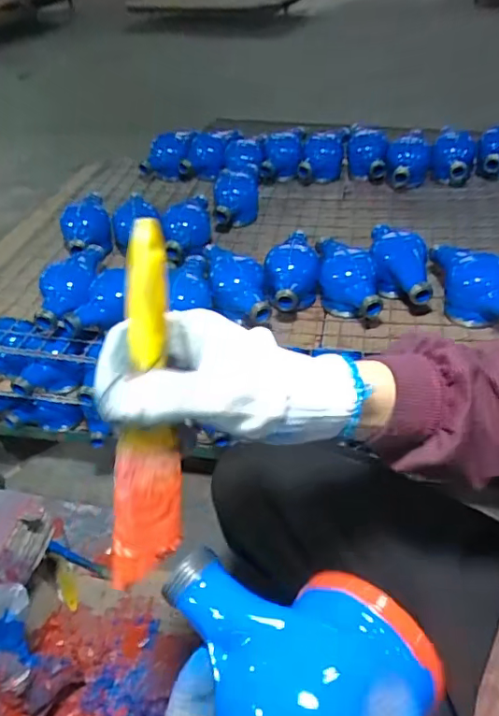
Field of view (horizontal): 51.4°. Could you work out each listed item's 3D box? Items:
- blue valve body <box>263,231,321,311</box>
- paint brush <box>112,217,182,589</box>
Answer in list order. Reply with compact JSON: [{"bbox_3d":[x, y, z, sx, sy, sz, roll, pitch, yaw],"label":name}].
[{"bbox_3d":[0.067,-0.124,0.812,0.082,0.085,0.174,-1,43,5],"label":"blue valve body"},{"bbox_3d":[-0.049,0.020,0.256,0.027,0.172,0.023,1,-1,6],"label":"paint brush"}]

